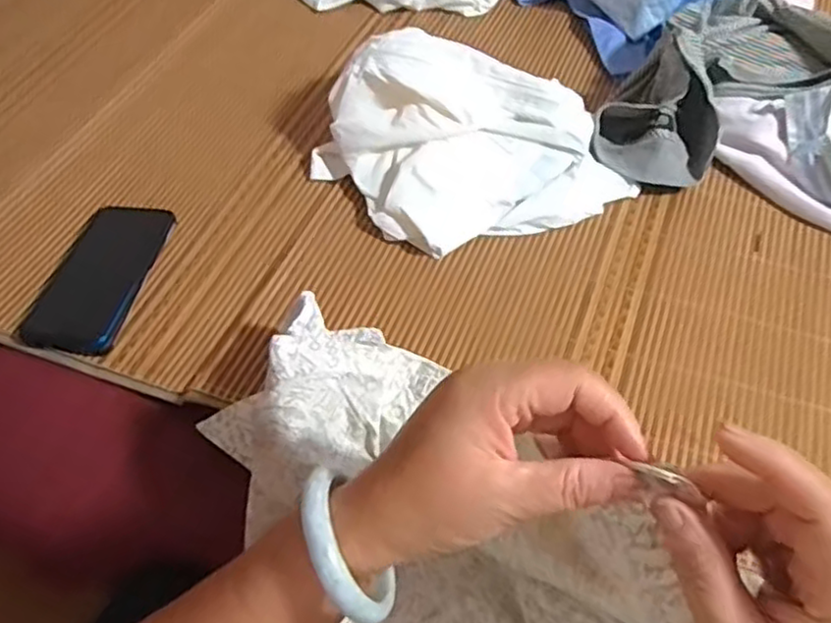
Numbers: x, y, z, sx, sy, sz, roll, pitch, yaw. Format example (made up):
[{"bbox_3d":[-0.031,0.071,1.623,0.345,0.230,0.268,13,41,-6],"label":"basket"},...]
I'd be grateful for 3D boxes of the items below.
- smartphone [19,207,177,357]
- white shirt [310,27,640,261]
[{"bbox_3d":[-0.281,-0.033,0.625,0.089,0.008,0.163,6,55,8],"label":"smartphone"},{"bbox_3d":[0.042,-0.162,0.646,0.257,0.098,0.175,-11,54,-4],"label":"white shirt"}]

